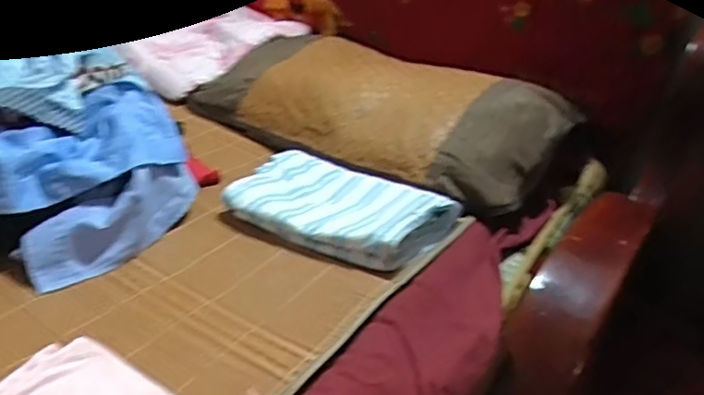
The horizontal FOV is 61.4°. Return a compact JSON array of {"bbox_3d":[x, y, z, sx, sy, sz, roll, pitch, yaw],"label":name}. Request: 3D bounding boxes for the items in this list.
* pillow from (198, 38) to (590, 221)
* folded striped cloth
[{"bbox_3d":[0.028,-0.171,1.027,0.653,0.118,0.322,25,35,29],"label":"pillow"},{"bbox_3d":[-0.019,-0.003,0.805,0.283,0.045,0.195,24,34,27],"label":"folded striped cloth"}]

